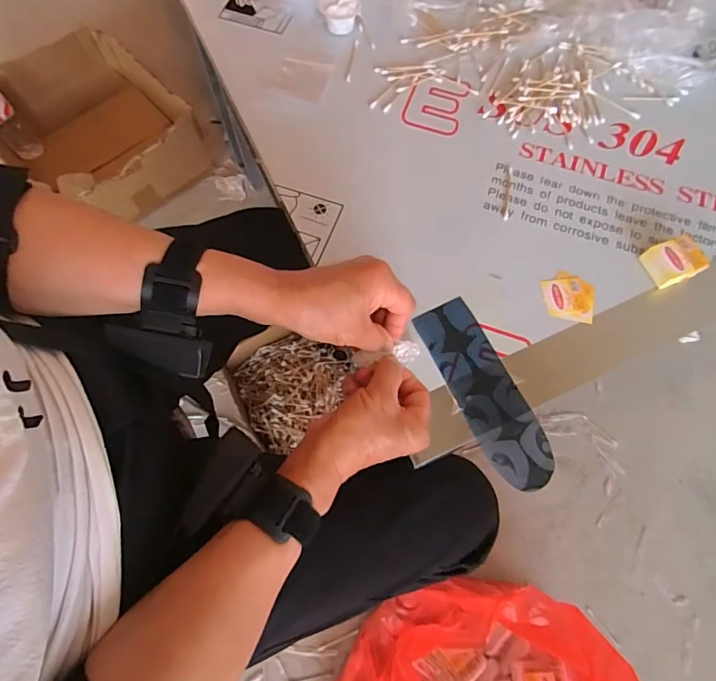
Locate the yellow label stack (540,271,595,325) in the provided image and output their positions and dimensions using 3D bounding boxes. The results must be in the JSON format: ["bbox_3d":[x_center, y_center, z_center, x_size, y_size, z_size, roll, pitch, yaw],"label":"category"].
[{"bbox_3d":[0.218,-0.046,0.480,0.052,0.006,0.050,13,70,3],"label":"yellow label stack"}]

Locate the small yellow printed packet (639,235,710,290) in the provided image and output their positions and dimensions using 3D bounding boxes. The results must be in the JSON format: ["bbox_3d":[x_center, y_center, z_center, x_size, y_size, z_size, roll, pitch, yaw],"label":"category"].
[{"bbox_3d":[0.328,-0.082,0.477,0.053,0.028,0.041,-18,71,-8],"label":"small yellow printed packet"}]

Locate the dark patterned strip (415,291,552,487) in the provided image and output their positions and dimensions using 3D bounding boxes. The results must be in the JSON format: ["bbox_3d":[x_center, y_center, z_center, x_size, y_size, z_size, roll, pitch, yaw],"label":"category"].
[{"bbox_3d":[0.122,0.050,0.448,0.059,0.006,0.190,-24,73,-8],"label":"dark patterned strip"}]

